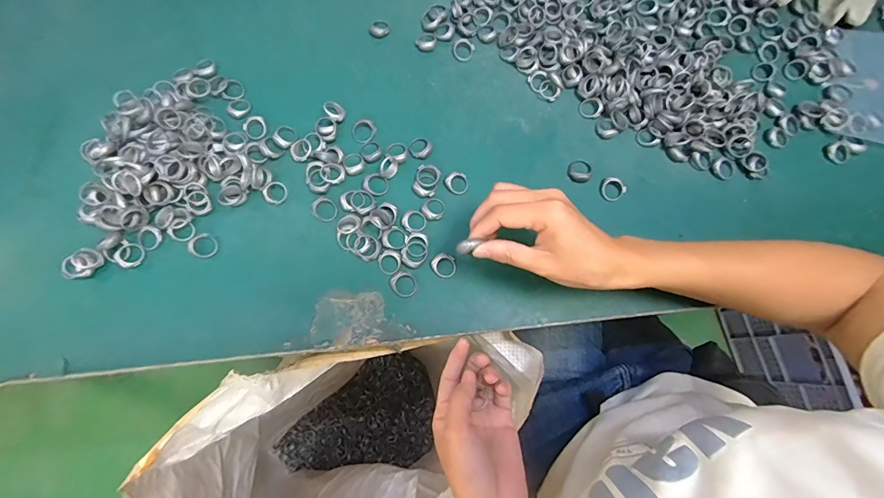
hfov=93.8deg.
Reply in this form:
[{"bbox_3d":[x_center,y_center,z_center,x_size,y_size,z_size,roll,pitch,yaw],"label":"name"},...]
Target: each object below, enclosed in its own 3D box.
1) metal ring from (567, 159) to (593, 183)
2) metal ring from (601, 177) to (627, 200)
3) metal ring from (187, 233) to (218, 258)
[{"bbox_3d":[0.139,-0.079,0.417,0.024,0.006,0.024,0,75,-1],"label":"metal ring"},{"bbox_3d":[0.170,-0.060,0.410,0.021,0.008,0.022,0,75,-1],"label":"metal ring"},{"bbox_3d":[-0.228,-0.003,0.395,0.024,0.004,0.024,2,83,-13],"label":"metal ring"}]

